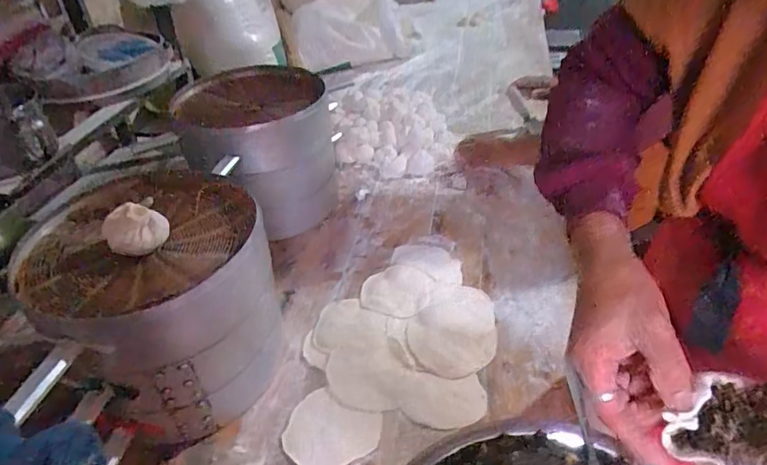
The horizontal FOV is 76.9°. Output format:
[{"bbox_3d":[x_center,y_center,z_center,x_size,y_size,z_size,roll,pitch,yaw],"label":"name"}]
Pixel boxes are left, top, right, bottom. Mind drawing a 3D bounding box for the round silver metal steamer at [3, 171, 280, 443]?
[{"bbox_3d":[-0.286,0.090,0.657,0.263,0.263,0.278,-2,41,2],"label":"round silver metal steamer"}]

